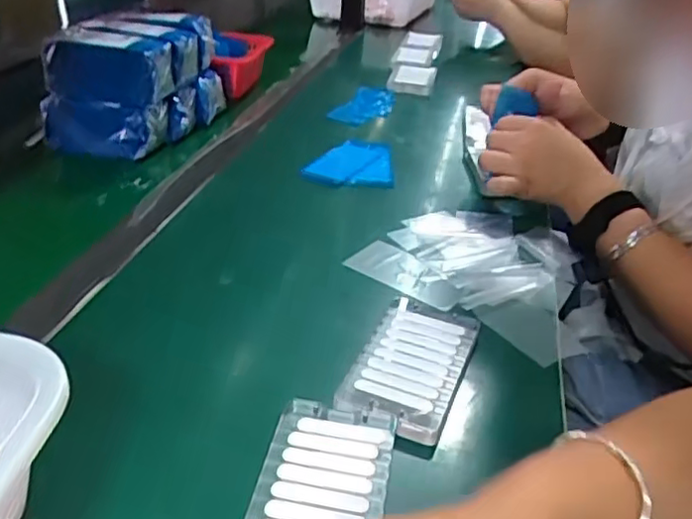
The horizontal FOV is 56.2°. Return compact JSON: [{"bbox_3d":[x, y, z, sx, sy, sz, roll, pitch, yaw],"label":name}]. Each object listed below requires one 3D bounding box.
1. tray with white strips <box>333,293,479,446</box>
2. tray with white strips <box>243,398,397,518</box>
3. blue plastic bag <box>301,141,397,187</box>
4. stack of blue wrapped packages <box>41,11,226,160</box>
[{"bbox_3d":[0.048,0.066,0.446,0.068,0.010,0.132,15,34,18],"label":"tray with white strips"},{"bbox_3d":[-0.014,0.123,0.343,0.068,0.007,0.122,8,32,8],"label":"tray with white strips"},{"bbox_3d":[0.004,-0.113,0.736,0.098,0.013,0.102,3,32,0],"label":"blue plastic bag"},{"bbox_3d":[-0.247,-0.215,0.774,0.130,0.120,0.191,13,32,13],"label":"stack of blue wrapped packages"}]

